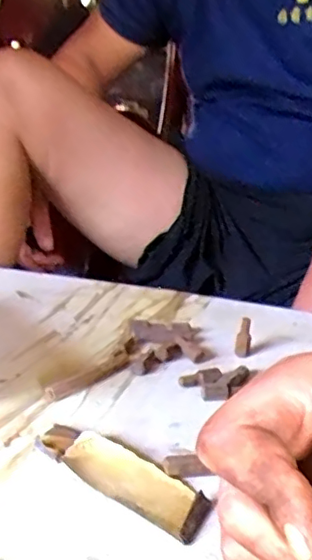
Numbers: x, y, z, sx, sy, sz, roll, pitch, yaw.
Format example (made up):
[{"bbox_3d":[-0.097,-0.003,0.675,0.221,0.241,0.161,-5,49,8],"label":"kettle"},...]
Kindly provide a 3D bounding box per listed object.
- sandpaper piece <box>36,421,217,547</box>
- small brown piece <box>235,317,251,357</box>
[{"bbox_3d":[-0.018,0.100,0.306,0.103,0.007,0.033,17,25,35],"label":"sandpaper piece"},{"bbox_3d":[0.065,0.043,0.442,0.010,0.030,0.008,5,20,6],"label":"small brown piece"}]

